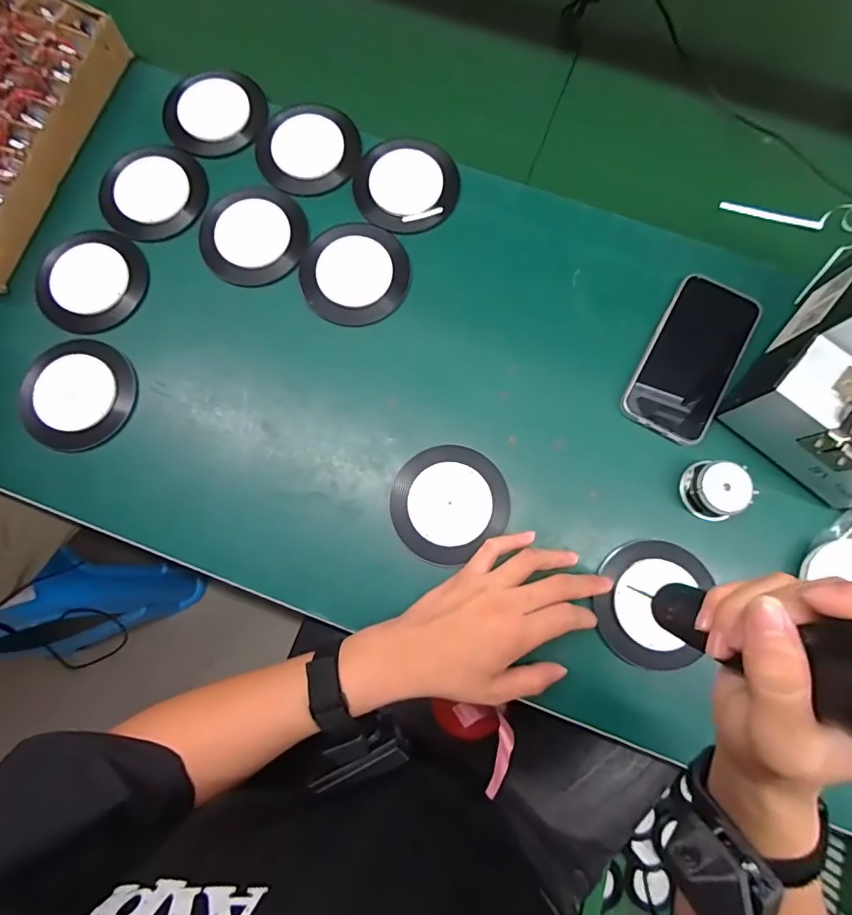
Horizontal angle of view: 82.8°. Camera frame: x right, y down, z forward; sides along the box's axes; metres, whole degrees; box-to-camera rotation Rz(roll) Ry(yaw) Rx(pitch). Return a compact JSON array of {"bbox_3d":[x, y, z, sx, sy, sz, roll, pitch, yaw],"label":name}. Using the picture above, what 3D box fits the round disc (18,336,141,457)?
[{"bbox_3d":[-0.308,-0.056,0.428,0.091,0.012,0.095,39,82,8],"label":"round disc"}]

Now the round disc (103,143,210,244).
[{"bbox_3d":[-0.262,-0.256,0.462,0.096,0.010,0.091,0,79,1],"label":"round disc"}]

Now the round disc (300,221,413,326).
[{"bbox_3d":[-0.068,-0.173,0.446,0.097,0.007,0.099,0,79,1],"label":"round disc"}]

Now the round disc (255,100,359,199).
[{"bbox_3d":[-0.117,-0.300,0.468,0.094,0.015,0.087,0,79,1],"label":"round disc"}]

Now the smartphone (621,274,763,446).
[{"bbox_3d":[0.234,-0.086,0.425,0.077,0.012,0.146,28,80,6],"label":"smartphone"}]

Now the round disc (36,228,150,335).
[{"bbox_3d":[-0.309,-0.165,0.447,0.095,0.010,0.096,0,79,1],"label":"round disc"}]

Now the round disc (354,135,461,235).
[{"bbox_3d":[-0.020,-0.259,0.457,0.096,0.014,0.089,0,79,1],"label":"round disc"}]

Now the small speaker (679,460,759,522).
[{"bbox_3d":[0.238,0.027,0.395,0.044,0.023,0.045,3,79,1],"label":"small speaker"}]

